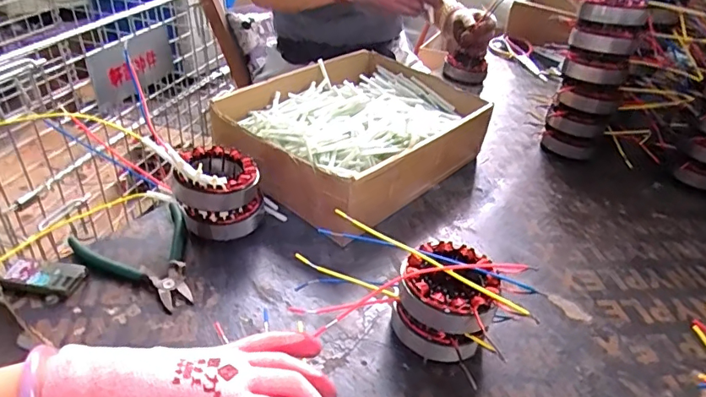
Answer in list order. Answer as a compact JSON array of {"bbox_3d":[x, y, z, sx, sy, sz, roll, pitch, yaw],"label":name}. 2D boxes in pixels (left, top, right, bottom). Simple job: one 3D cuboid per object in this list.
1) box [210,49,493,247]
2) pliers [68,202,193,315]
[{"bbox_3d":[0.011,-0.095,0.673,0.243,0.106,0.328,31,43,31],"label":"box"},{"bbox_3d":[-0.212,0.065,0.498,0.110,0.024,0.134,-20,43,-30],"label":"pliers"}]

